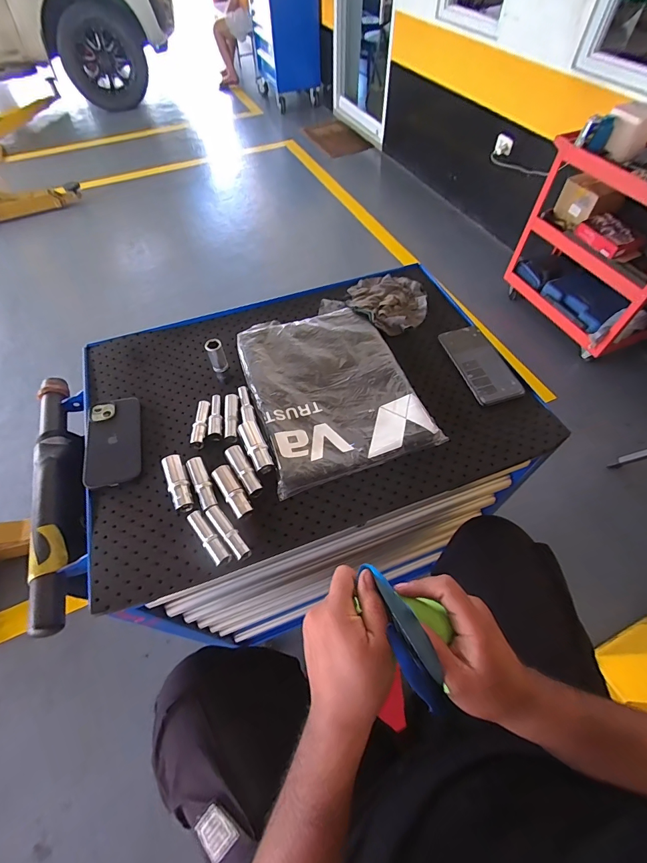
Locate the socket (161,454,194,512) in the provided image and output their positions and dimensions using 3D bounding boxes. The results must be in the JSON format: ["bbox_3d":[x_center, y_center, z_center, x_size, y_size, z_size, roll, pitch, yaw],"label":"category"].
[{"bbox_3d":[-0.196,0.070,0.508,0.026,0.022,0.080,-22,59,-12],"label":"socket"}]

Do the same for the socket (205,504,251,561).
[{"bbox_3d":[-0.120,0.126,0.470,0.018,0.014,0.079,-36,63,-20],"label":"socket"}]

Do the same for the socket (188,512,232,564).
[{"bbox_3d":[-0.143,0.133,0.469,0.019,0.018,0.079,-36,63,-20],"label":"socket"}]

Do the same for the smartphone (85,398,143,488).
[{"bbox_3d":[-0.308,0.012,0.550,0.073,0.011,0.147,-16,58,-9],"label":"smartphone"}]

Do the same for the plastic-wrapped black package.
[{"bbox_3d":[0.007,-0.078,0.592,0.233,0.022,0.311,-17,58,-10],"label":"plastic-wrapped black package"}]

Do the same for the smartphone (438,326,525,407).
[{"bbox_3d":[0.257,-0.113,0.619,0.070,0.012,0.158,-20,59,3],"label":"smartphone"}]

